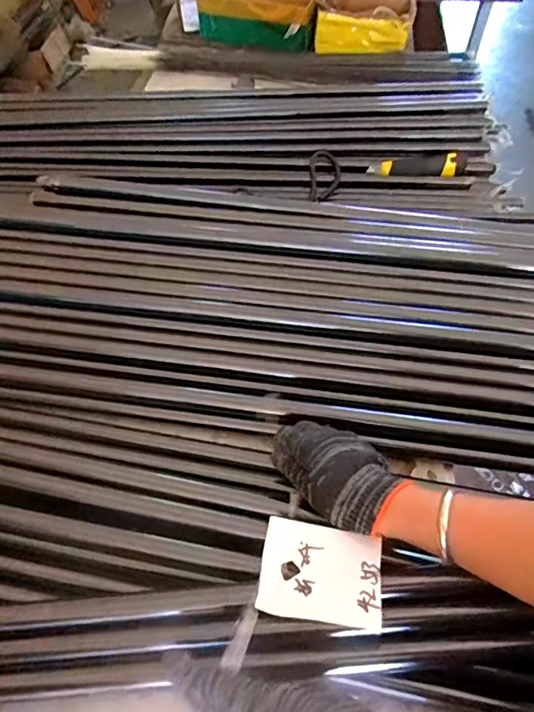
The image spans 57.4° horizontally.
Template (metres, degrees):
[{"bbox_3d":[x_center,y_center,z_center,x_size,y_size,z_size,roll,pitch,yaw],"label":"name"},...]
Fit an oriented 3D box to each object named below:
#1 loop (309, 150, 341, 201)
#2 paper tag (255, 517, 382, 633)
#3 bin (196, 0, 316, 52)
[{"bbox_3d":[0.094,-0.295,0.800,0.051,0.012,0.108,5,67,4],"label":"loop"},{"bbox_3d":[0.045,0.181,0.411,0.098,0.006,0.076,6,49,9],"label":"paper tag"},{"bbox_3d":[-0.026,-0.778,1.103,0.276,0.104,0.094,10,55,7],"label":"bin"}]

